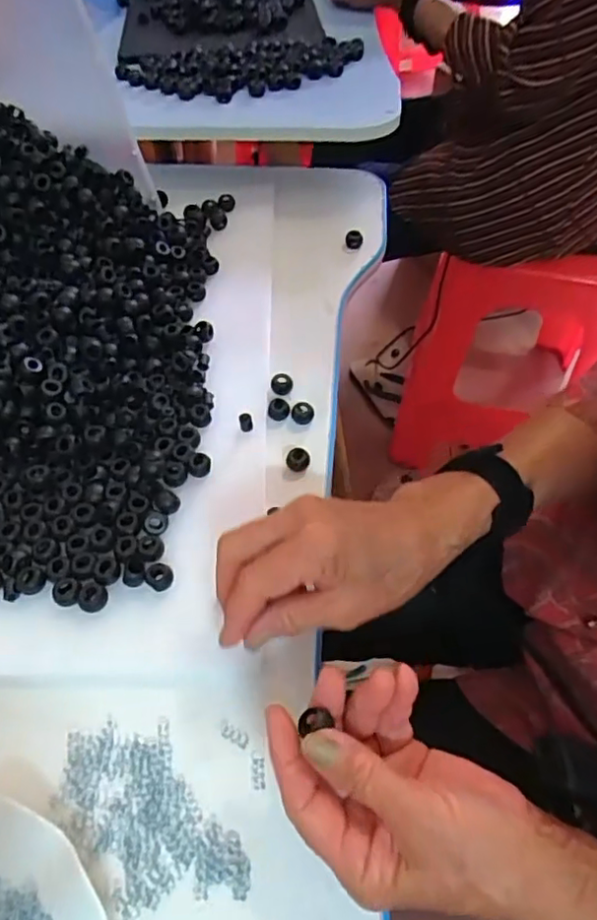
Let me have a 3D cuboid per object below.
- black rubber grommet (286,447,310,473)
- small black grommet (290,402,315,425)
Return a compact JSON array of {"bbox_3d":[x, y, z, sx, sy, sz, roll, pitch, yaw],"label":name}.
[{"bbox_3d":[0.000,0.000,0.451,0.017,0.013,0.016,0,56,1],"label":"black rubber grommet"},{"bbox_3d":[0.003,-0.037,0.475,0.018,0.008,0.018,0,56,1],"label":"small black grommet"}]

